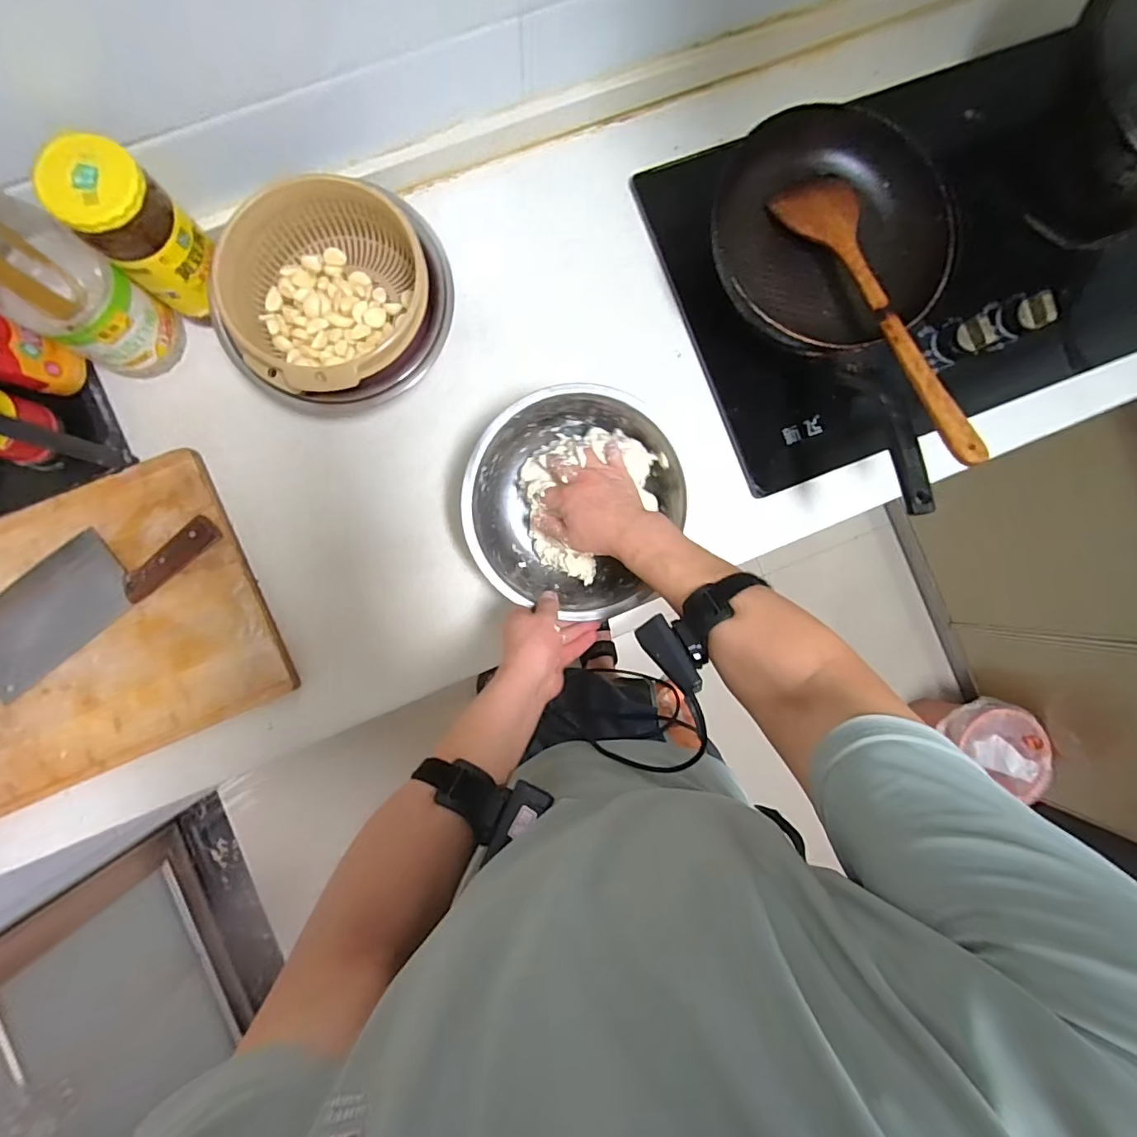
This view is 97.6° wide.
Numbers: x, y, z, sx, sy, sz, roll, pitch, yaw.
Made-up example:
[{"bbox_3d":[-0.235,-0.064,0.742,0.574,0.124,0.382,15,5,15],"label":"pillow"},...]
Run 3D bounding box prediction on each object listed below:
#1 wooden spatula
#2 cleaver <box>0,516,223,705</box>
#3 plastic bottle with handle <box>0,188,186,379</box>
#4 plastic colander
[{"bbox_3d":[0.325,-0.268,0.515,0.090,0.017,0.360,-20,77,-3],"label":"wooden spatula"},{"bbox_3d":[-0.546,0.017,0.558,0.300,0.022,0.106,-38,93,-3],"label":"cleaver"},{"bbox_3d":[-0.485,-0.267,0.464,0.073,0.242,0.096,36,88,-4],"label":"plastic bottle with handle"},{"bbox_3d":[-0.252,-0.289,0.533,0.195,0.080,0.210,0,91,-4],"label":"plastic colander"}]

